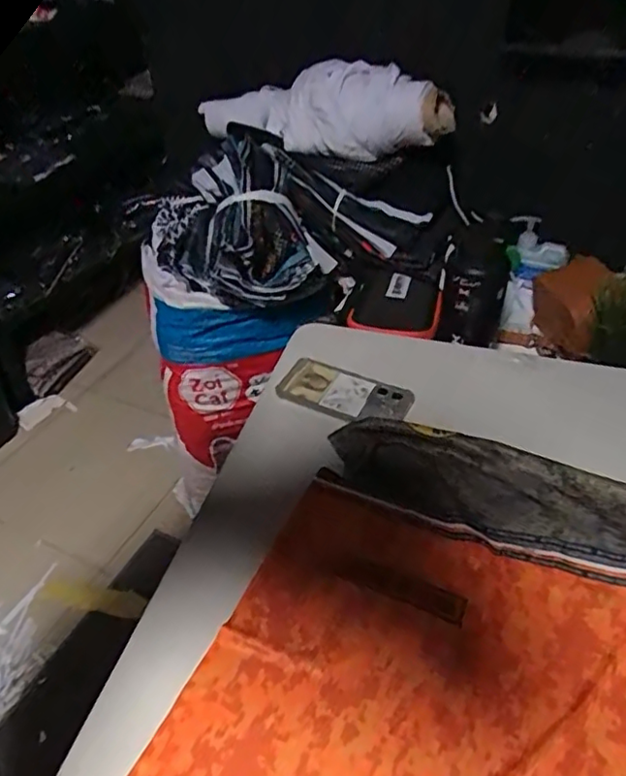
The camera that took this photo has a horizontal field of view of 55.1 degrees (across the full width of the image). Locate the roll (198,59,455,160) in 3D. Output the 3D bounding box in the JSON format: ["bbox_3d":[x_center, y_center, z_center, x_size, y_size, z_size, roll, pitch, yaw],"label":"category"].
[{"bbox_3d":[-0.010,-0.484,1.035,0.500,0.120,0.106,16,43,21],"label":"roll"}]

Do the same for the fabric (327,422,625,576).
[{"bbox_3d":[0.259,0.104,0.667,0.464,0.027,0.189,12,42,17],"label":"fabric"}]

